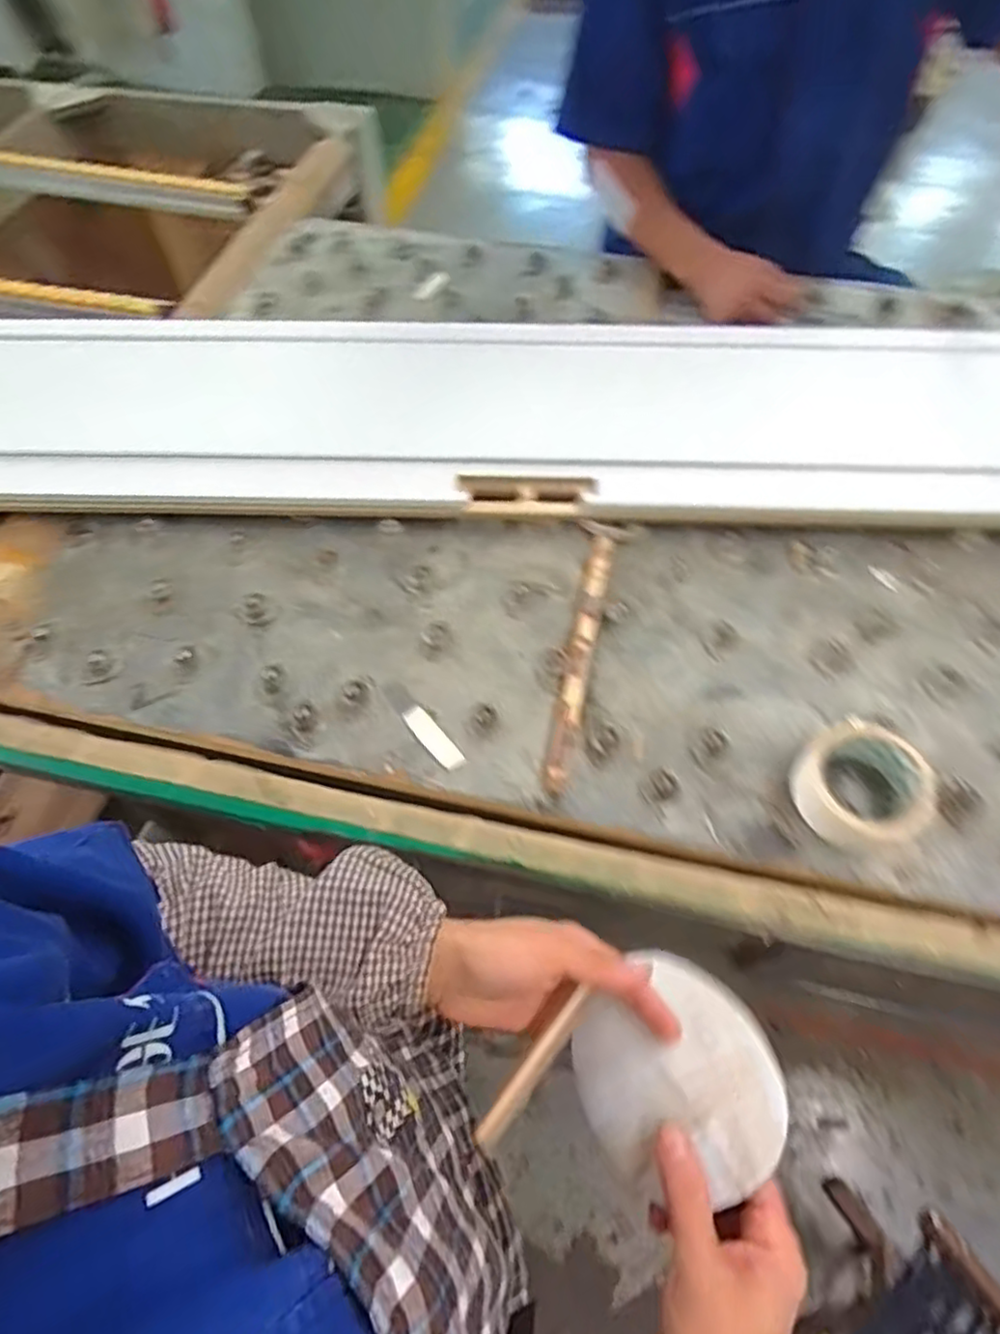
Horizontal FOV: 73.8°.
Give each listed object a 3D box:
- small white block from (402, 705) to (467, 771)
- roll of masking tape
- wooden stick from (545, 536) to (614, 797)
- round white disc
[{"bbox_3d":[-0.060,0.063,0.594,0.022,0.006,0.073,-35,66,-18],"label":"small white block"},{"bbox_3d":[0.295,0.096,0.543,0.099,0.037,0.096,0,60,0],"label":"roll of masking tape"},{"bbox_3d":[0.076,-0.016,0.626,0.020,0.010,0.281,12,61,7],"label":"wooden stick"},{"bbox_3d":[0.096,0.223,0.362,0.103,0.018,0.109,-40,47,-3],"label":"round white disc"}]

